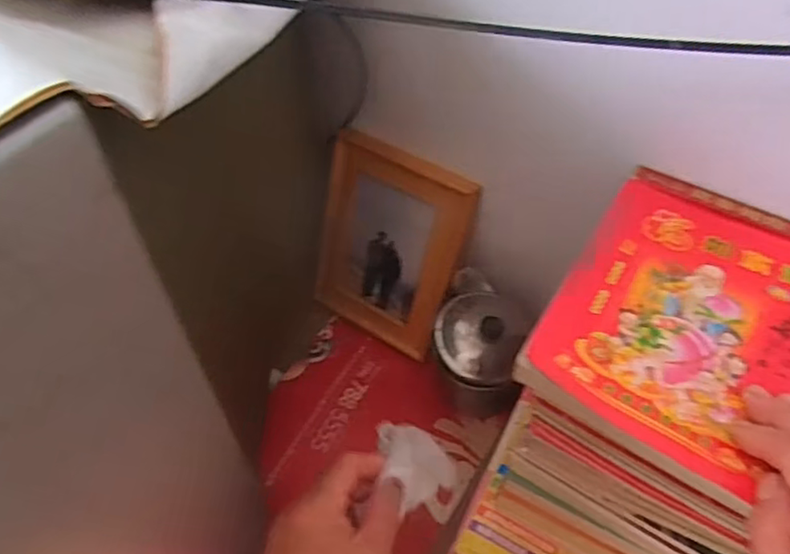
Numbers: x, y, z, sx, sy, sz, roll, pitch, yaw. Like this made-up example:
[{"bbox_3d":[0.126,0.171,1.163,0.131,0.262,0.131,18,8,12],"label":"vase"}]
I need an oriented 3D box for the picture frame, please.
[{"bbox_3d":[-0.009,-0.028,0.628,0.151,0.203,0.015,28,37,20],"label":"picture frame"}]

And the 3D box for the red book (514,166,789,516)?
[{"bbox_3d":[0.176,0.019,0.370,0.140,0.024,0.188,26,58,20],"label":"red book"}]

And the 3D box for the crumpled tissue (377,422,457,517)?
[{"bbox_3d":[0.017,0.137,0.449,0.055,0.065,0.062,-1,53,1],"label":"crumpled tissue"}]

